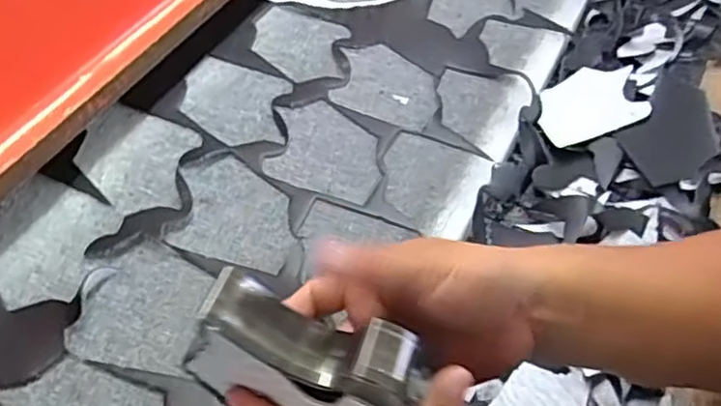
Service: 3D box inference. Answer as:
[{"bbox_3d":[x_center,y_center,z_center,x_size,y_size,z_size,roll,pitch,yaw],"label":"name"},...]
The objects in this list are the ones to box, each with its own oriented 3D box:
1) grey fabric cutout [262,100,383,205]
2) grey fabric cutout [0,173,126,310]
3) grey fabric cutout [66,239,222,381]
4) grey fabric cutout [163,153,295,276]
[{"bbox_3d":[-0.030,-0.052,0.627,0.114,0.007,0.107,17,51,12],"label":"grey fabric cutout"},{"bbox_3d":[-0.262,0.030,0.550,0.102,0.006,0.118,11,51,7],"label":"grey fabric cutout"},{"bbox_3d":[-0.166,0.076,0.514,0.095,0.006,0.106,9,50,5],"label":"grey fabric cutout"},{"bbox_3d":[-0.108,0.006,0.576,0.120,0.004,0.103,15,51,10],"label":"grey fabric cutout"}]

